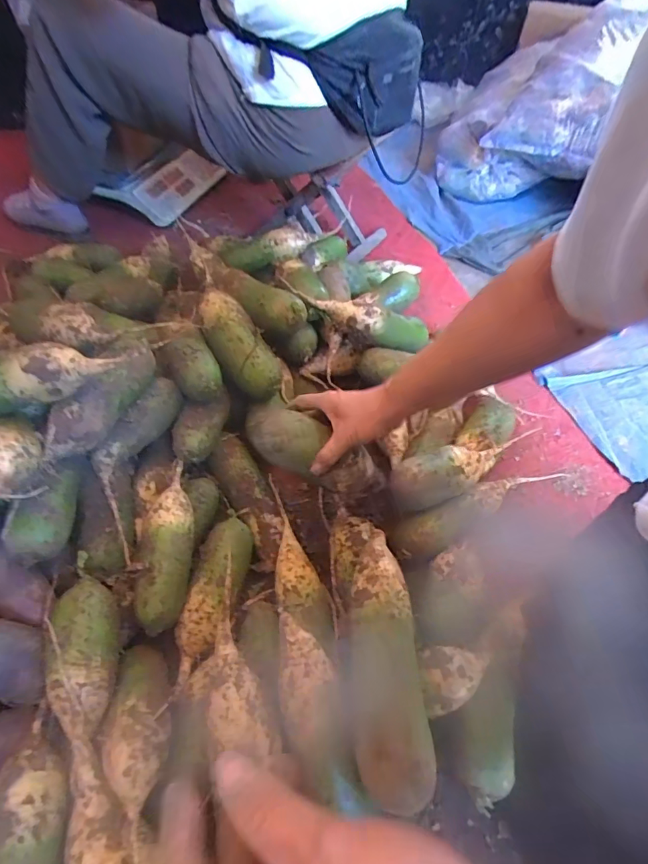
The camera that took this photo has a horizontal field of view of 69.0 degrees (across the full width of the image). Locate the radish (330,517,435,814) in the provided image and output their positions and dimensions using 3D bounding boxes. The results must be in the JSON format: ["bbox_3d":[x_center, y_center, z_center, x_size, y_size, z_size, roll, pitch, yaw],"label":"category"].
[{"bbox_3d":[0.054,0.209,0.493,0.074,0.061,0.291,0,53,-4],"label":"radish"}]

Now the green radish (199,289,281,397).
[{"bbox_3d":[-0.121,-0.123,0.659,0.061,0.057,0.164,-30,81,-24],"label":"green radish"}]

